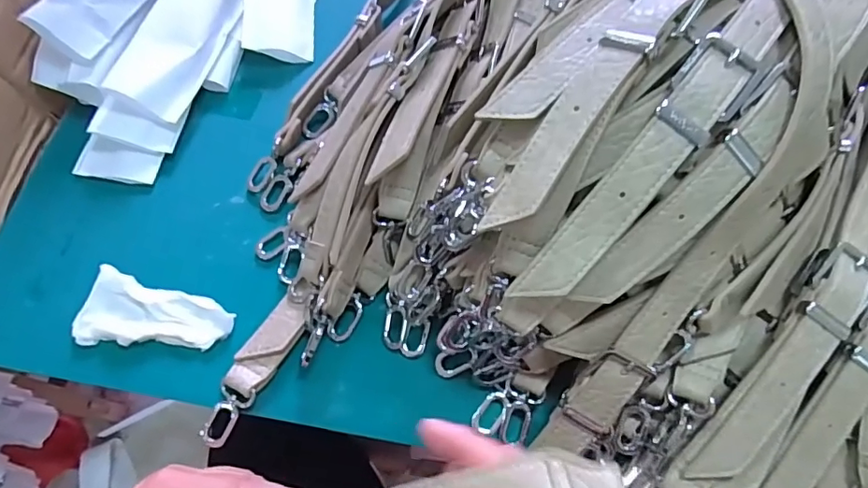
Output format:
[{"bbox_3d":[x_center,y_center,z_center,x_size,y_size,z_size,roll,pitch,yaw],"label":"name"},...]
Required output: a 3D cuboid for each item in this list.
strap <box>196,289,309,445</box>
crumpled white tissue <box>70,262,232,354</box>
[{"bbox_3d":[-0.113,0.077,0.336,0.025,0.012,0.097,30,67,11],"label":"strap"},{"bbox_3d":[-0.182,0.050,0.347,0.094,0.009,0.047,15,65,5],"label":"crumpled white tissue"}]

